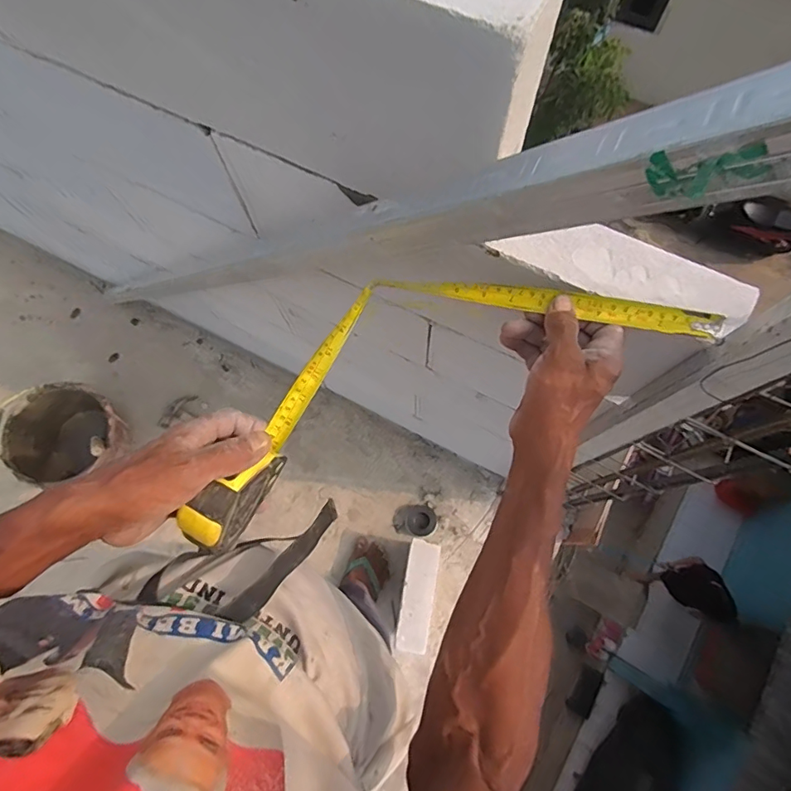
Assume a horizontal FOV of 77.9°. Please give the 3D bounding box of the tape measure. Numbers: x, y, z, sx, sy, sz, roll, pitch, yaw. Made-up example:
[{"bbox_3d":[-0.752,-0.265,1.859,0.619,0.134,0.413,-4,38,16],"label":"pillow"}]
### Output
[{"bbox_3d":[0.024,-0.033,0.431,0.465,0.066,0.172,-24,76,-3],"label":"tape measure"}]

